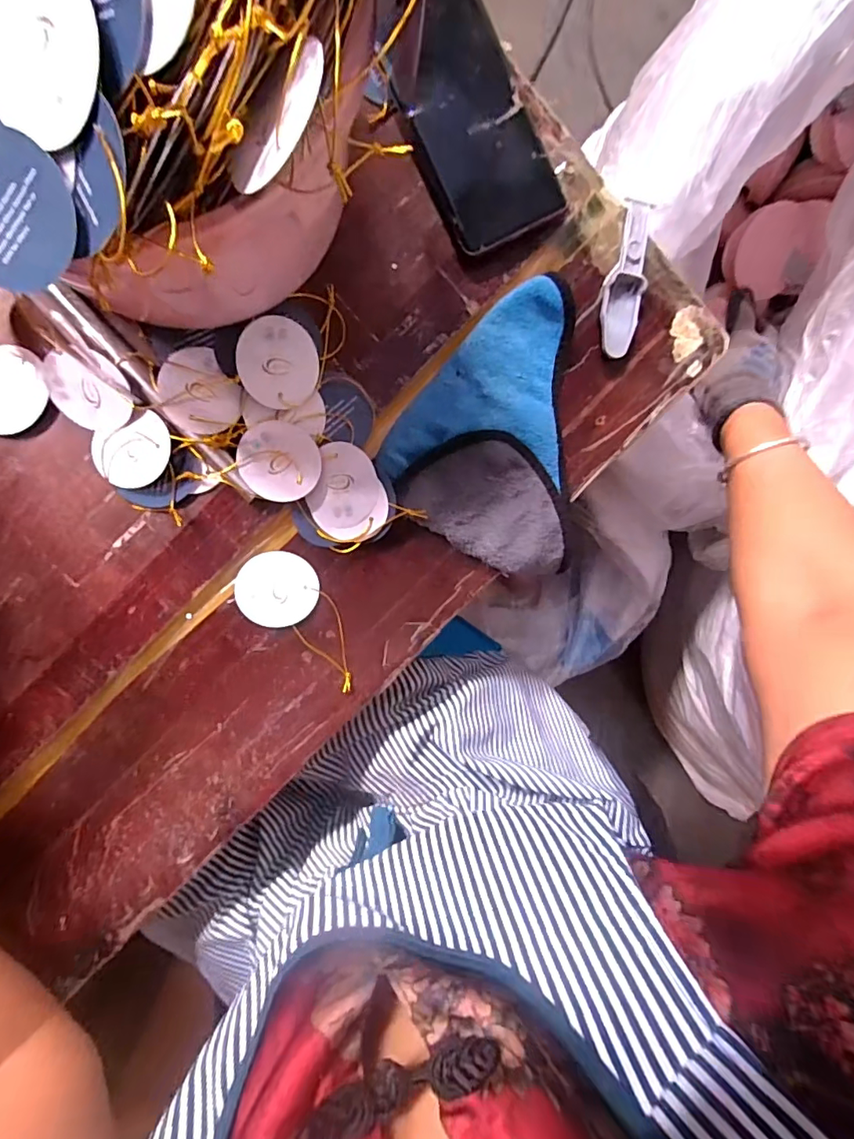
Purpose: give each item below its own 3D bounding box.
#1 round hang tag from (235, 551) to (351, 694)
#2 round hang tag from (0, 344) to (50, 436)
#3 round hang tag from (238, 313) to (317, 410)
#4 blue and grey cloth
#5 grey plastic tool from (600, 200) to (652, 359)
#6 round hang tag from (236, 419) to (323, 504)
[{"bbox_3d":[-0.080,0.032,0.352,0.105,0.005,0.050,43,91,-9],"label":"round hang tag"},{"bbox_3d":[-0.255,-0.109,0.313,0.047,0.004,0.052,28,97,-4],"label":"round hang tag"},{"bbox_3d":[-0.092,-0.129,0.324,0.047,0.004,0.052,0,106,-16],"label":"round hang tag"},{"bbox_3d":[0.036,-0.087,0.345,0.122,0.017,0.182,-5,97,-5],"label":"blue and grey cloth"},{"bbox_3d":[0.133,-0.193,0.348,0.024,0.011,0.099,8,96,-7],"label":"grey plastic tool"},{"bbox_3d":[-0.093,-0.069,0.330,0.050,0.007,0.049,3,84,-6],"label":"round hang tag"}]

